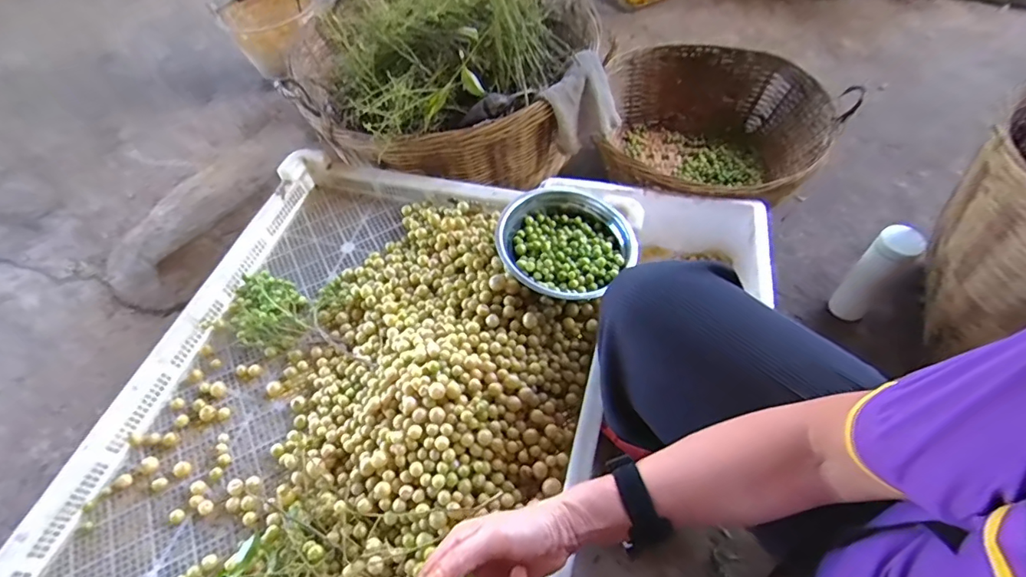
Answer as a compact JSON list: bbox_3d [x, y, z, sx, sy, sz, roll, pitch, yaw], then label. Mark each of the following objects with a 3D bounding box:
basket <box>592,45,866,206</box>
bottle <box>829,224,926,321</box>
[{"bbox_3d":[0.413,-0.338,1.052,0.422,0.222,0.435,5,56,7],"label":"basket"},{"bbox_3d":[0.596,-0.011,0.839,0.056,0.224,0.058,-2,55,2],"label":"bottle"}]

